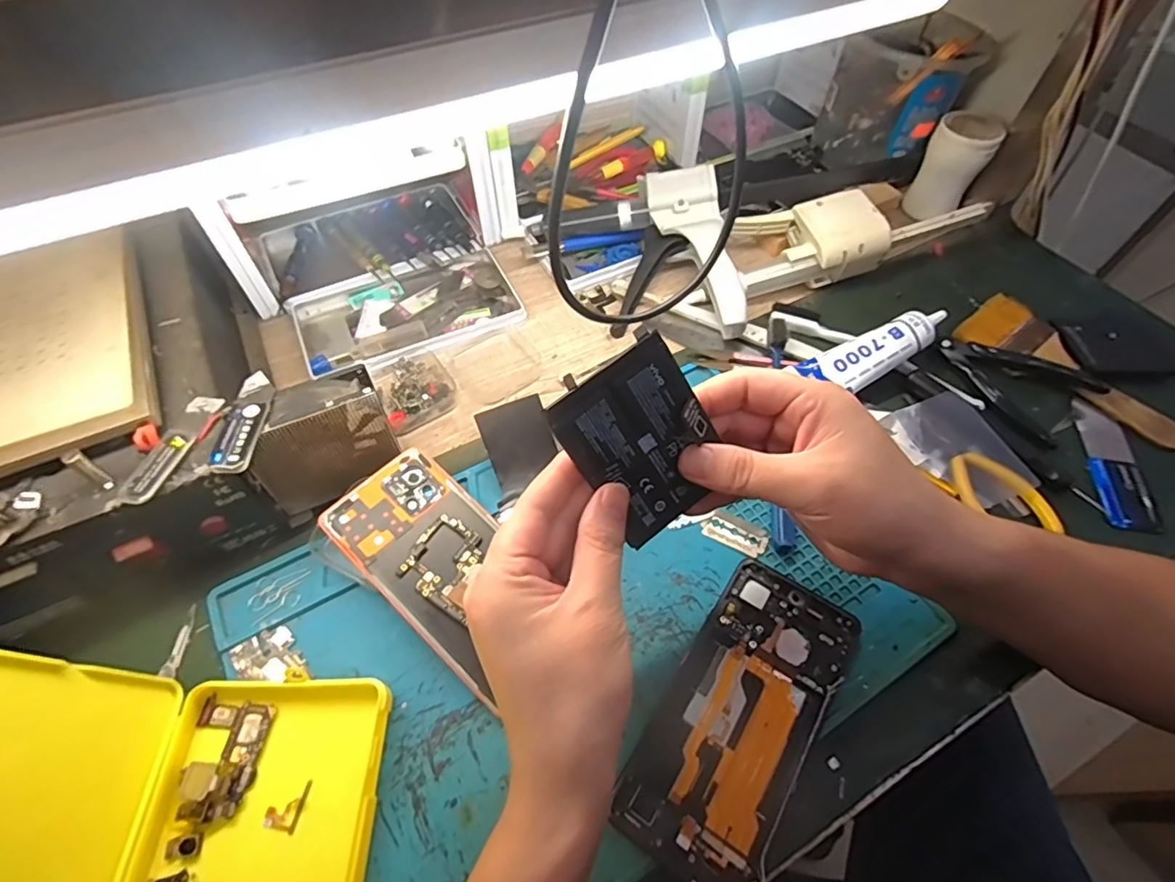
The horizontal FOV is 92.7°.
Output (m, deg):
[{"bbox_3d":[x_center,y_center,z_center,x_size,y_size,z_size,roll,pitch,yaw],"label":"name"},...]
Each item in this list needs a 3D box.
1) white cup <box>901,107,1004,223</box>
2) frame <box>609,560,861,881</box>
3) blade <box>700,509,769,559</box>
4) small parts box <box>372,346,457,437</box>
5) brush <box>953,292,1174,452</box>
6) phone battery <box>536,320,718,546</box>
[{"bbox_3d":[0.342,-0.258,0.530,0.051,0.081,0.047,0,57,0],"label":"white cup"},{"bbox_3d":[0.083,0.144,0.303,0.075,0.010,0.162,29,60,18],"label":"frame"},{"bbox_3d":[0.097,0.059,0.364,0.041,0.004,0.023,26,60,17],"label":"blade"},{"bbox_3d":[-0.132,-0.042,0.430,0.054,0.022,0.062,-24,59,-15],"label":"small parts box"},{"bbox_3d":[0.374,-0.054,0.433,0.061,0.012,0.163,-28,60,-18],"label":"brush"},{"bbox_3d":[0.027,0.001,0.261,0.062,0.088,0.007,-35,23,-5],"label":"phone battery"}]

